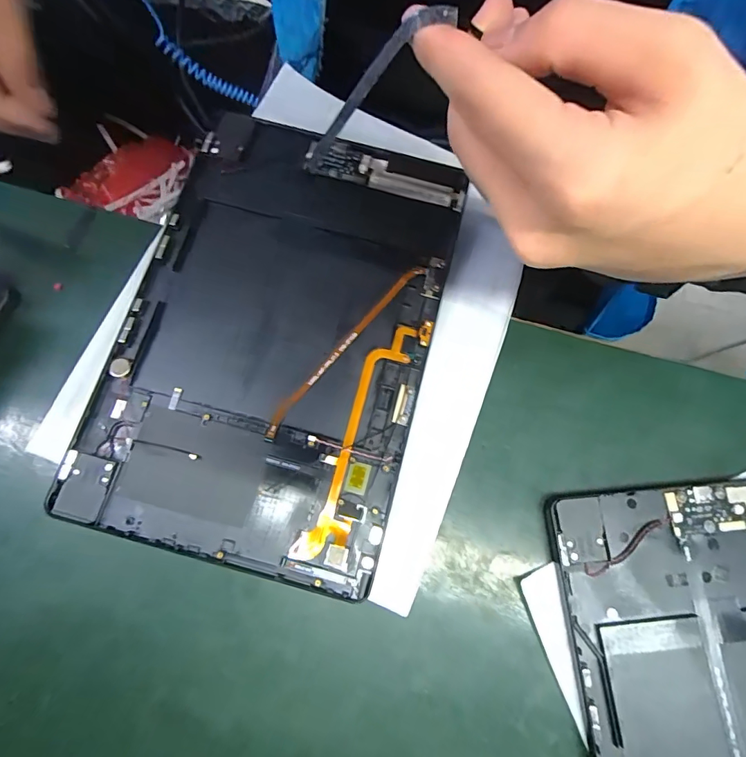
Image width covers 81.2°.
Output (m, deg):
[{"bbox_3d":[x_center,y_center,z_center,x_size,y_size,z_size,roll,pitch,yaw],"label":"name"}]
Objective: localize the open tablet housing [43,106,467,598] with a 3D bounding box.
[{"bbox_3d":[-0.048,-0.027,0.228,0.153,0.006,0.235,14,75,2],"label":"open tablet housing"}]

